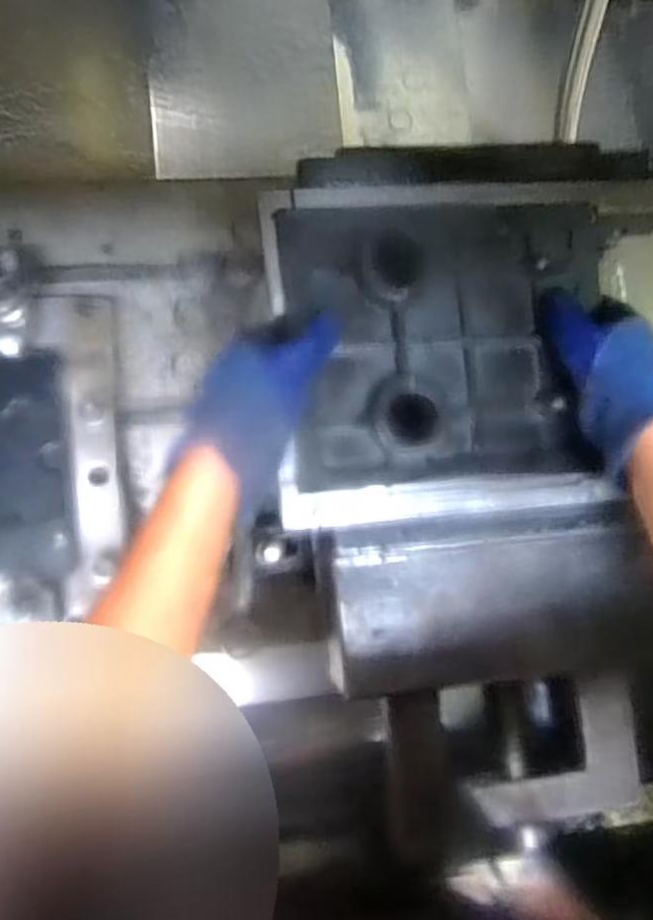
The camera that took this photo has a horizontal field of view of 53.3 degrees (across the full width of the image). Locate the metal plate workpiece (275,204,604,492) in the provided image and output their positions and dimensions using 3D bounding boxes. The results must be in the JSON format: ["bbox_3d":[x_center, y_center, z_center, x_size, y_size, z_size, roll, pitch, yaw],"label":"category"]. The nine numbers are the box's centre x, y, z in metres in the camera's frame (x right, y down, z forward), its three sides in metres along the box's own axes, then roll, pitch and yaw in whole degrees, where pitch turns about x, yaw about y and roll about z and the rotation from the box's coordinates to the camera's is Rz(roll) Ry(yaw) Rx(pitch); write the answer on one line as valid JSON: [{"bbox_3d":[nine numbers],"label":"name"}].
[{"bbox_3d":[0.093,-0.090,0.491,0.240,0.018,0.207,-4,85,-8],"label":"metal plate workpiece"}]

